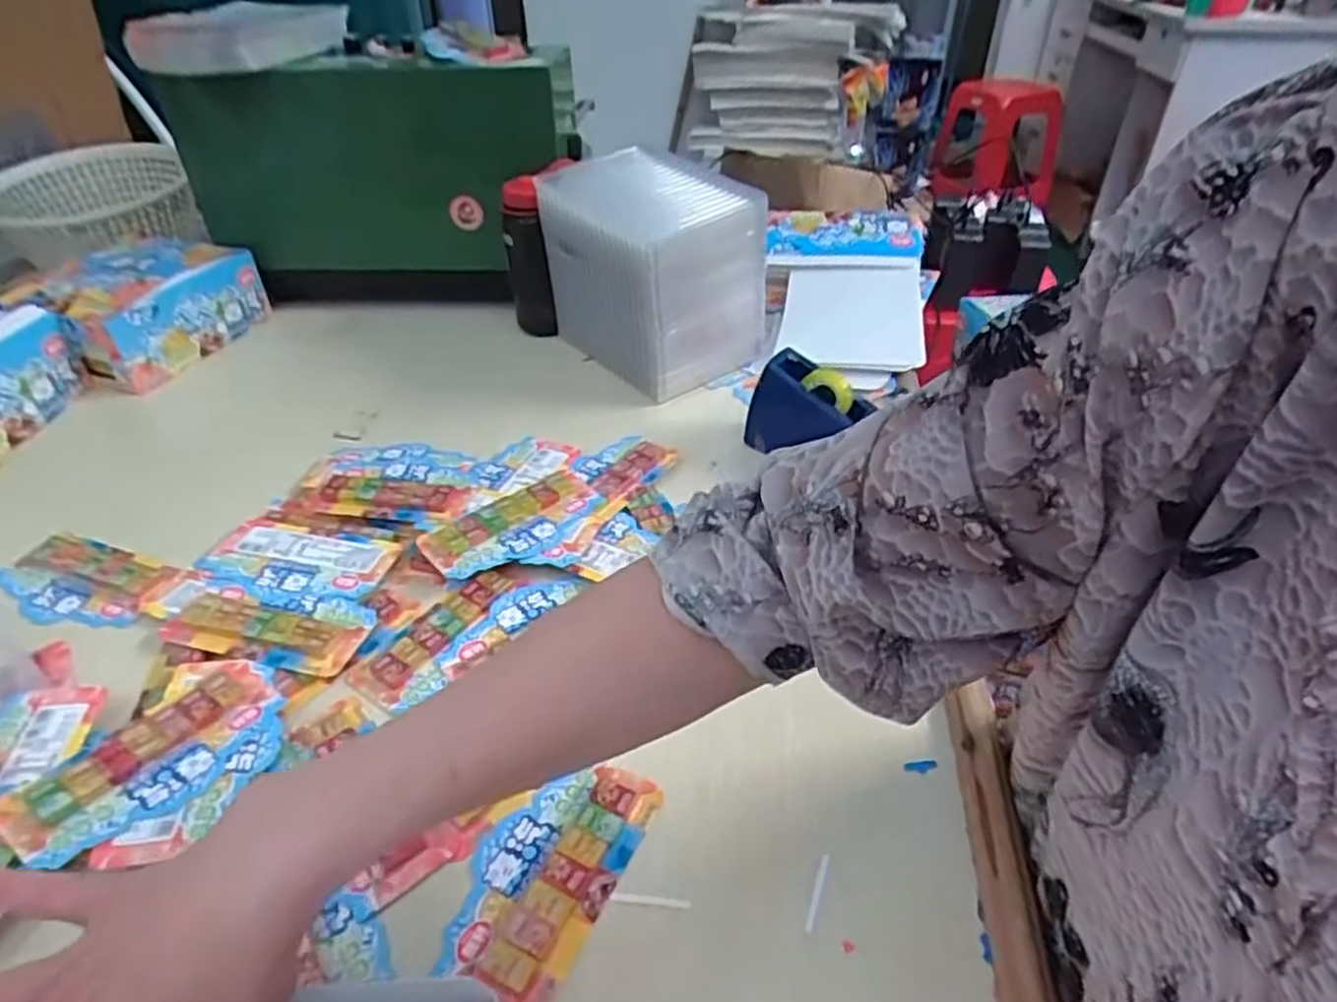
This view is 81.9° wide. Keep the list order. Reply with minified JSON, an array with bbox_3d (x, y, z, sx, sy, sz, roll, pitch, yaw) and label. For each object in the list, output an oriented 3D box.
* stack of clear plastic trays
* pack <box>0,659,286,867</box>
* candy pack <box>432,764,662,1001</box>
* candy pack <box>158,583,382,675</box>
[{"bbox_3d":[-0.020,-0.248,0.827,0.164,0.200,0.199,-27,47,-29],"label":"stack of clear plastic trays"},{"bbox_3d":[-0.310,0.152,0.465,0.070,0.024,0.150,24,45,25],"label":"pack"},{"bbox_3d":[-0.067,0.205,0.435,0.074,0.012,0.136,17,43,19],"label":"candy pack"},{"bbox_3d":[-0.290,0.087,0.560,0.141,0.011,0.064,7,40,7],"label":"candy pack"}]

